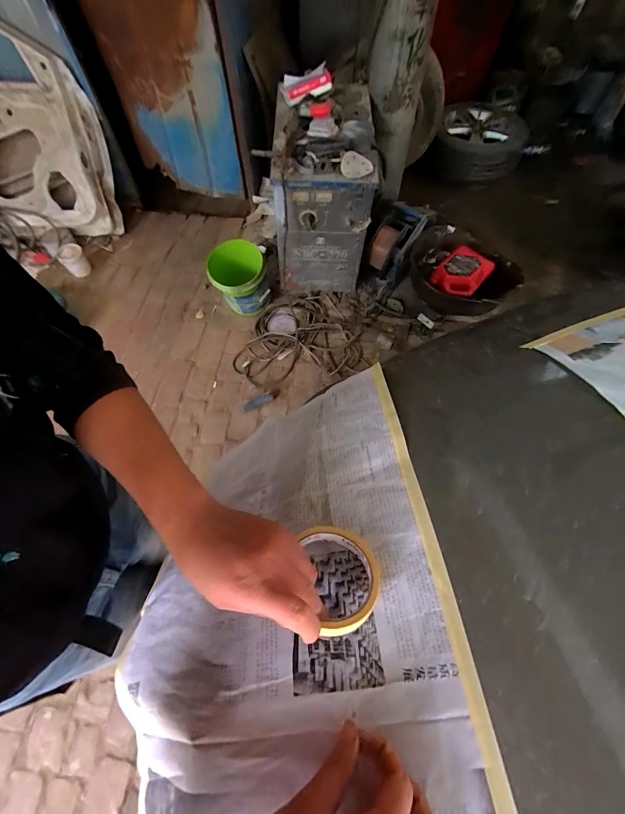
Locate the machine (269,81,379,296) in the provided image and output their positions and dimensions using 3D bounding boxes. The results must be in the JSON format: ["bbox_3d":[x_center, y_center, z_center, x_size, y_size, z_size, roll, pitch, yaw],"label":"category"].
[{"bbox_3d":[0.044,-0.917,1.553,0.399,0.671,0.515,2,63,1],"label":"machine"}]

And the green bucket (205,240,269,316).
[{"bbox_3d":[-0.348,-0.589,1.658,0.256,0.273,0.275,0,63,0],"label":"green bucket"}]

